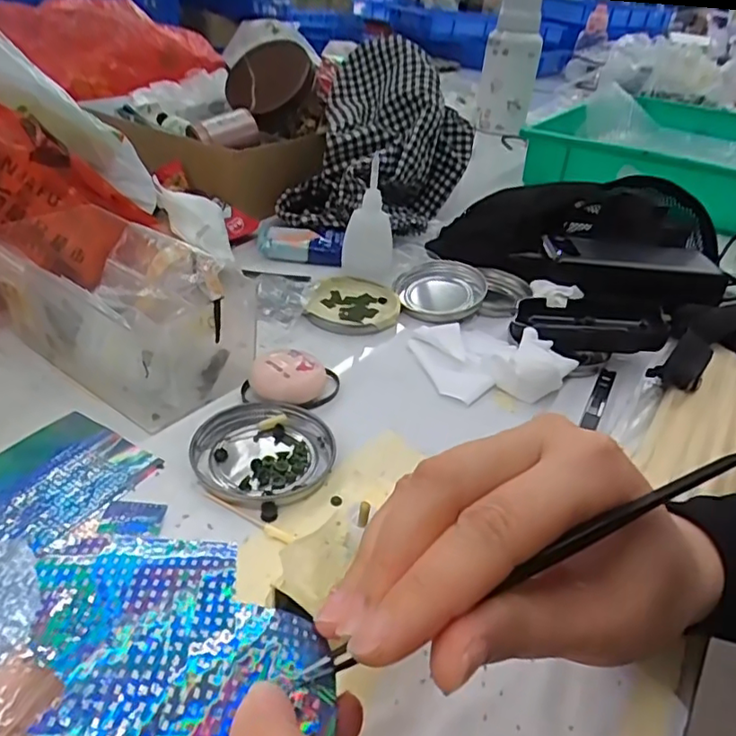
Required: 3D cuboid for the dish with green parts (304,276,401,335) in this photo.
[{"bbox_3d":[-0.011,-0.050,0.486,0.071,0.012,0.081,11,35,5],"label":"dish with green parts"}]

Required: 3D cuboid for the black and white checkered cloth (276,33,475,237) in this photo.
[{"bbox_3d":[0.015,-0.238,0.622,0.177,0.151,0.193,10,35,4],"label":"black and white checkered cloth"}]

